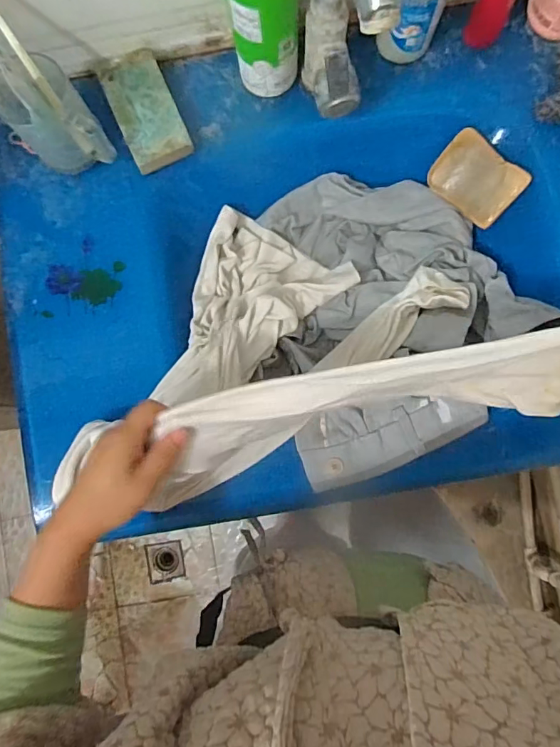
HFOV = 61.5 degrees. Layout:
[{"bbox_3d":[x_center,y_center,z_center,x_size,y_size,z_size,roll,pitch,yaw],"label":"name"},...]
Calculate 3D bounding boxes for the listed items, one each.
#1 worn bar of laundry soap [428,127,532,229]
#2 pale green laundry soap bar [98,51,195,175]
[{"bbox_3d":[0.234,-0.233,0.565,0.105,0.017,0.075,49,122,16],"label":"worn bar of laundry soap"},{"bbox_3d":[-0.151,-0.296,0.537,0.066,0.027,0.122,-24,85,0],"label":"pale green laundry soap bar"}]

